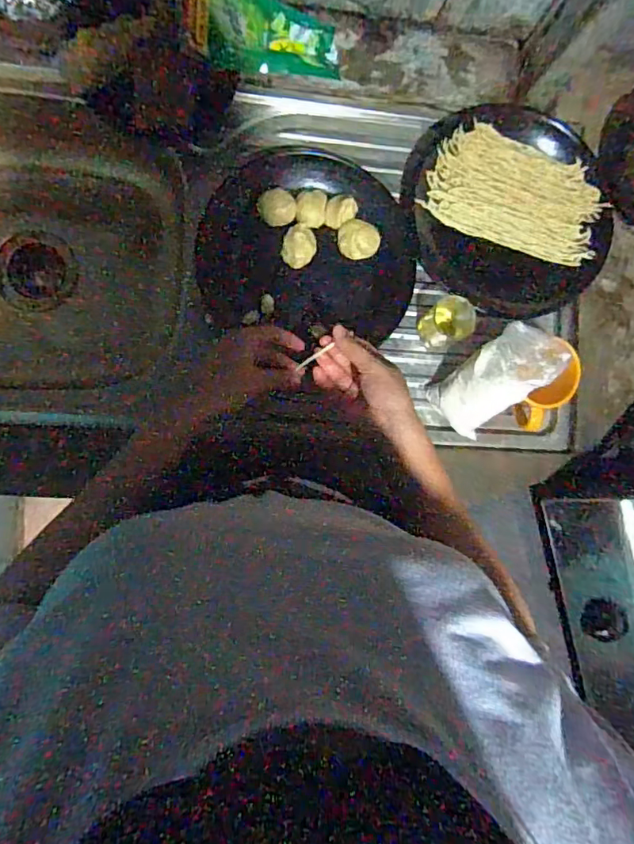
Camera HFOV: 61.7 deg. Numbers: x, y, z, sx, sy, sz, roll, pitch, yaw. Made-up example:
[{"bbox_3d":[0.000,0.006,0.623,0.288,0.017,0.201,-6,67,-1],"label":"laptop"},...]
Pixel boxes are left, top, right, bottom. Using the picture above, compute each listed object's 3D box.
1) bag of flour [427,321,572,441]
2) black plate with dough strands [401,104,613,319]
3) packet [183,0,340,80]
[{"bbox_3d":[0.202,-0.048,0.600,0.073,0.039,0.151,48,127,-3],"label":"bag of flour"},{"bbox_3d":[0.235,-0.262,0.649,0.252,0.051,0.243,0,89,-6],"label":"black plate with dough strands"},{"bbox_3d":[-0.062,-0.435,0.588,0.180,0.016,0.088,1,107,-29],"label":"packet"}]

